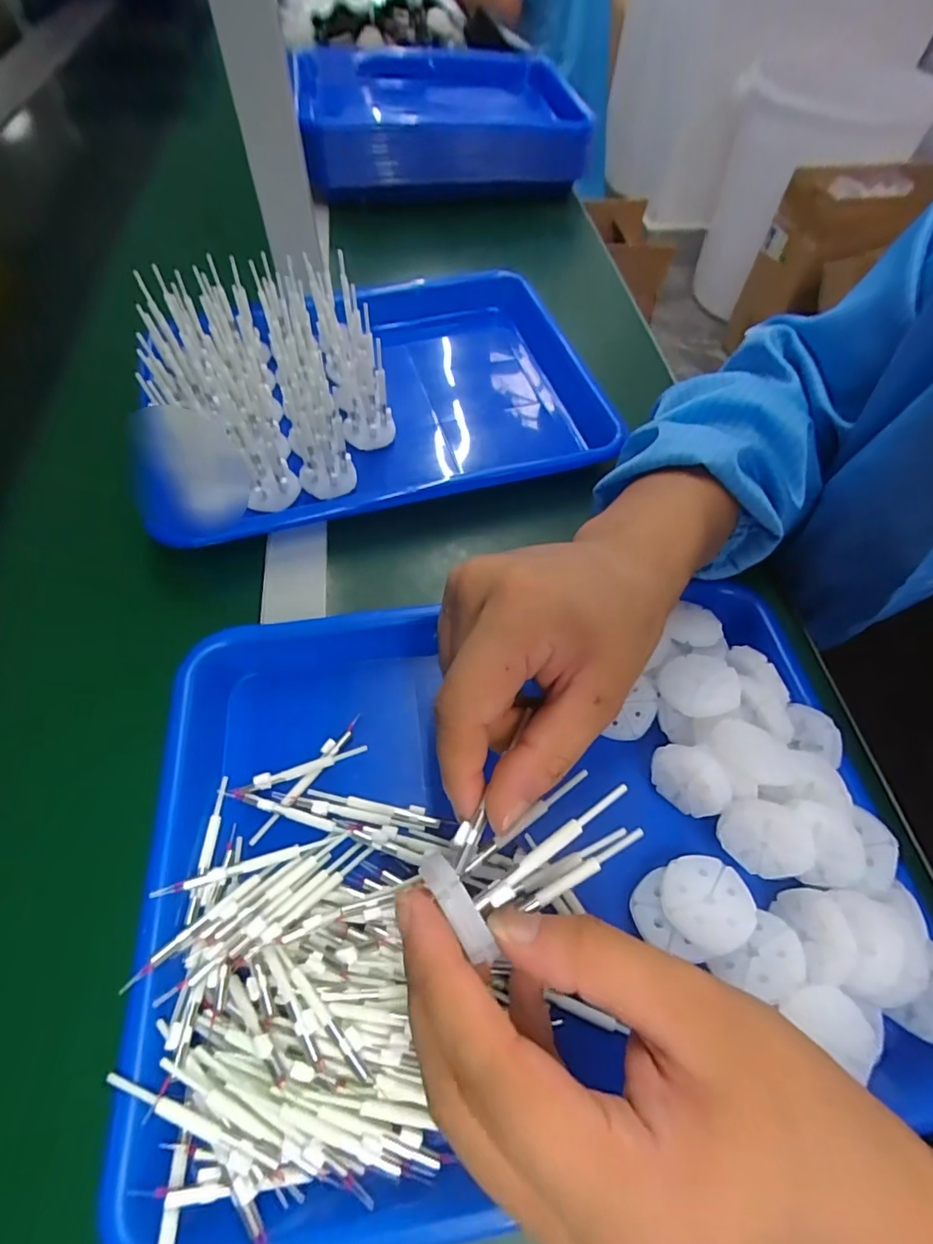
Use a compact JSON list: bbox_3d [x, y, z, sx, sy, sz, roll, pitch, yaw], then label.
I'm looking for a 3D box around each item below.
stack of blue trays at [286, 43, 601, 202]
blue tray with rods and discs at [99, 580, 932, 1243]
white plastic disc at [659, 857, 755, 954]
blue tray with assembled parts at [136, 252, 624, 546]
[{"bbox_3d":[-0.031,-0.613,0.645,0.331,0.067,0.293,-6,59,-6],"label":"stack of blue trays"},{"bbox_3d":[0.024,0.099,0.248,0.326,0.047,0.242,-5,59,-5],"label":"blue tray with rods and discs"},{"bbox_3d":[0.106,0.123,0.235,0.037,0.005,0.037,-3,49,4],"label":"white plastic disc"},{"bbox_3d":[-0.057,-0.187,0.403,0.343,0.081,0.250,-12,60,-9],"label":"blue tray with assembled parts"}]

